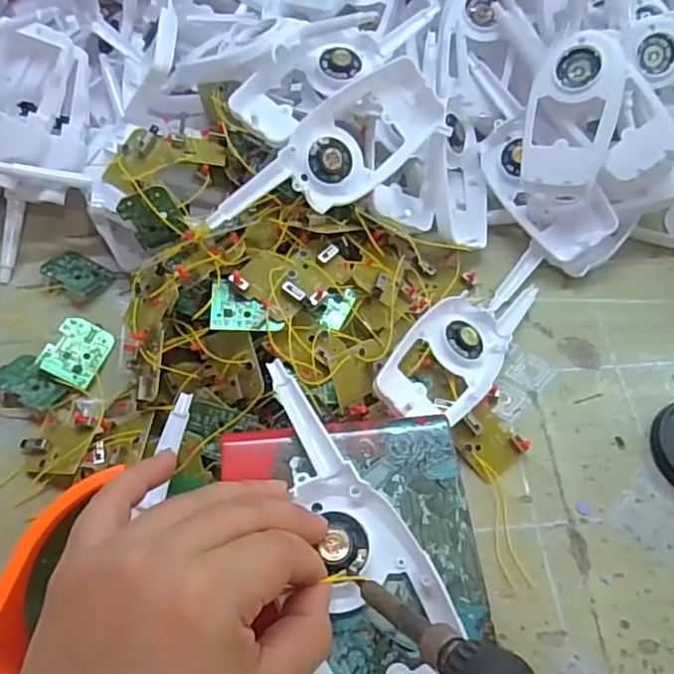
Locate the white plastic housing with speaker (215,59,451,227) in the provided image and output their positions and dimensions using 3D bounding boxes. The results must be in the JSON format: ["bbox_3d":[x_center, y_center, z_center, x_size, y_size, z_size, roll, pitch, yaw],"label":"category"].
[{"bbox_3d":[-0.002,-0.111,0.374,0.162,0.016,0.059,-40,103,-15],"label":"white plastic housing with speaker"}]

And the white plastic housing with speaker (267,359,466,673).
[{"bbox_3d":[0.007,0.084,0.245,0.054,0.018,0.164,-15,61,-11],"label":"white plastic housing with speaker"}]

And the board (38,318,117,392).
[{"bbox_3d":[-0.167,0.010,0.389,0.035,0.004,0.044,30,58,-17],"label":"board"}]

